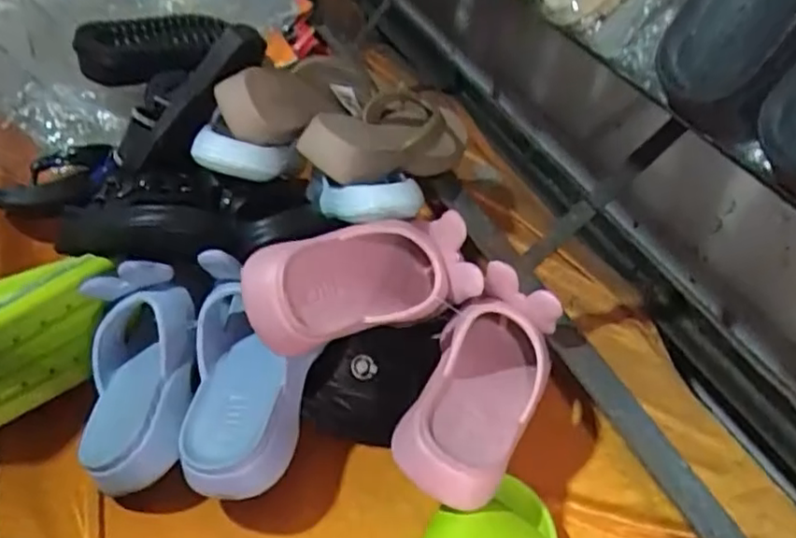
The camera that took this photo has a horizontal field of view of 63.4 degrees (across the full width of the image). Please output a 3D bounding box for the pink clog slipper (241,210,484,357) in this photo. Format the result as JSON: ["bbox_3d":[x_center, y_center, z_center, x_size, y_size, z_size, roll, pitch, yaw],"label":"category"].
[{"bbox_3d":[-0.035,0.018,0.555,0.189,0.098,0.098,-17,48,-22],"label":"pink clog slipper"}]

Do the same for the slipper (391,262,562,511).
[{"bbox_3d":[0.076,0.089,0.540,0.083,0.104,0.208,21,46,16],"label":"slipper"}]

